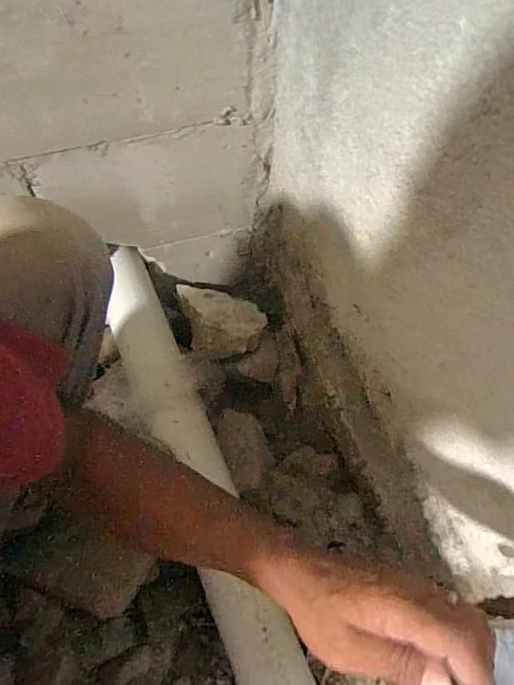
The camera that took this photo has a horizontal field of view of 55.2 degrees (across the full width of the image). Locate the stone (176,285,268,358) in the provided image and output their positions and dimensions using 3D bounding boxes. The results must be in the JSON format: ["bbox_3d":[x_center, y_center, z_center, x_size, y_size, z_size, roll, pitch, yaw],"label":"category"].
[{"bbox_3d":[-0.056,-0.039,0.844,0.139,0.056,0.128,-8,61,-5],"label":"stone"}]

